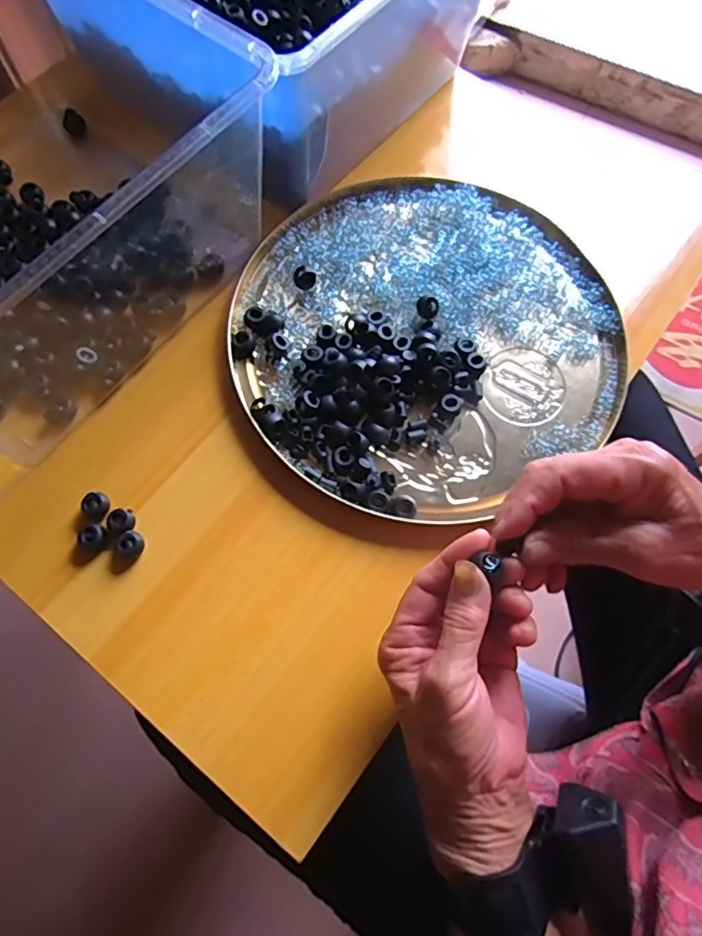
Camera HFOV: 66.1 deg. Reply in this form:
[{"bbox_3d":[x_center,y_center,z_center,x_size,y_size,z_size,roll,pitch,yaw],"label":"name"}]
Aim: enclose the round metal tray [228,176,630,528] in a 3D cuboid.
[{"bbox_3d":[0.054,-0.109,0.412,0.284,0.023,0.277,1,70,-2],"label":"round metal tray"}]

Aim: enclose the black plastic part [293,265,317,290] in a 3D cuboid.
[{"bbox_3d":[-0.036,-0.147,0.417,0.018,0.014,0.011,1,70,-2],"label":"black plastic part"}]

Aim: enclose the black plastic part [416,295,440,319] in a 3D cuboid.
[{"bbox_3d":[0.058,-0.122,0.410,0.017,0.011,0.013,17,70,4],"label":"black plastic part"}]

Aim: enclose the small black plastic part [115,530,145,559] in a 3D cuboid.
[{"bbox_3d":[-0.145,0.050,0.355,0.016,0.013,0.016,9,70,1],"label":"small black plastic part"}]

